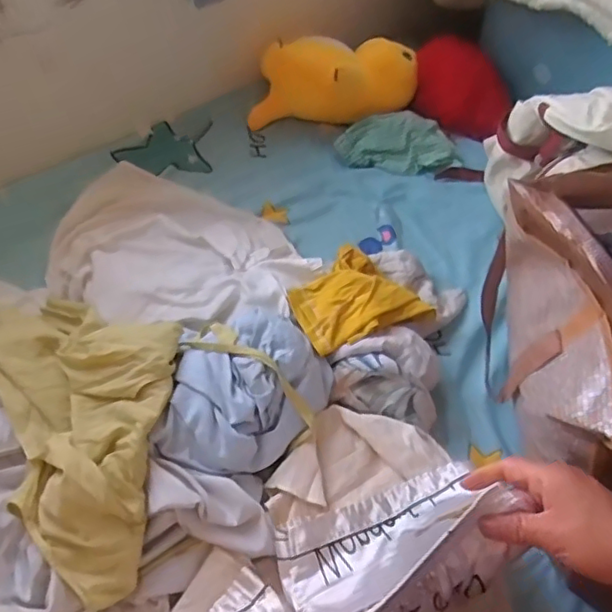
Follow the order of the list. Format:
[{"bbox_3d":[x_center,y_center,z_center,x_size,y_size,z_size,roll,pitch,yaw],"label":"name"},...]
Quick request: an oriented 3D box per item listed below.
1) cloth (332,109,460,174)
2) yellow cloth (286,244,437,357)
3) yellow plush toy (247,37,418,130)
[{"bbox_3d":[0.187,-0.333,1.192,0.241,0.050,0.149,12,53,6],"label":"cloth"},{"bbox_3d":[0.065,-0.012,0.915,0.204,0.080,0.166,-26,58,-21],"label":"yellow cloth"},{"bbox_3d":[0.058,-0.458,1.220,0.341,0.153,0.114,-1,52,-5],"label":"yellow plush toy"}]

